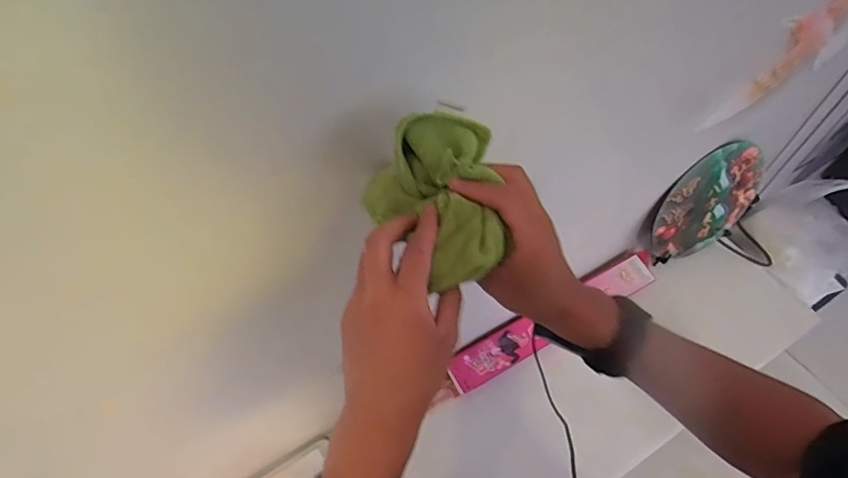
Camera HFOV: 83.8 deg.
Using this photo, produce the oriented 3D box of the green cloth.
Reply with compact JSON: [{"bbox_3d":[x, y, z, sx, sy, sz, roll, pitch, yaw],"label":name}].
[{"bbox_3d":[0.012,-0.028,0.351,0.102,0.062,0.129,-11,55,-7],"label":"green cloth"}]

